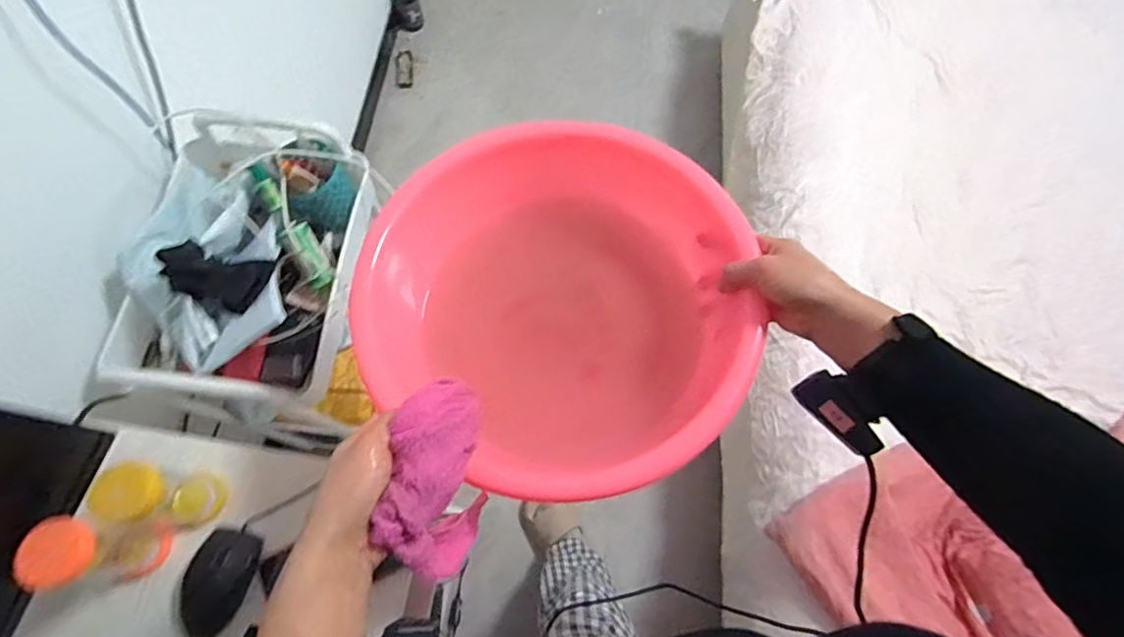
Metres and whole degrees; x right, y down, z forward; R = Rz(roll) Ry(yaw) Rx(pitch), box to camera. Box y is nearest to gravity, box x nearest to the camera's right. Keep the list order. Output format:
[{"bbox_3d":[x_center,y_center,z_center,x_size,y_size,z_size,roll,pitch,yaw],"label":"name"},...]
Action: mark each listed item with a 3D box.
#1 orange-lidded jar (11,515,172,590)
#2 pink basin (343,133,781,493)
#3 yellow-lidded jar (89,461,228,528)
[{"bbox_3d":[-0.443,0.225,0.550,0.057,0.137,0.057,0,71,-1],"label":"orange-lidded jar"},{"bbox_3d":[-0.002,-0.003,0.518,0.314,0.108,0.296,0,71,-1],"label":"pink basin"},{"bbox_3d":[-0.405,0.180,0.570,0.055,0.130,0.053,0,71,-1],"label":"yellow-lidded jar"}]

